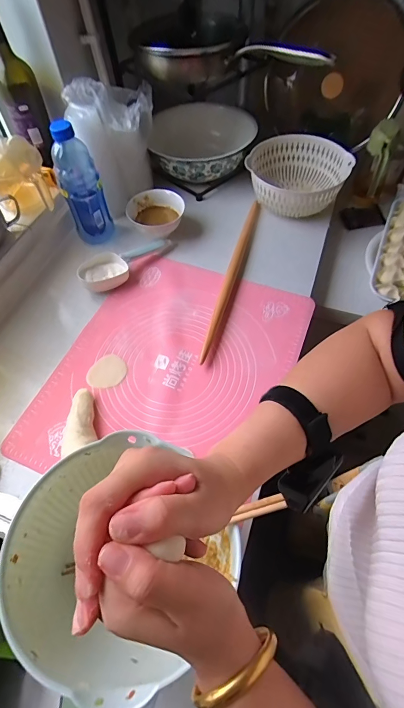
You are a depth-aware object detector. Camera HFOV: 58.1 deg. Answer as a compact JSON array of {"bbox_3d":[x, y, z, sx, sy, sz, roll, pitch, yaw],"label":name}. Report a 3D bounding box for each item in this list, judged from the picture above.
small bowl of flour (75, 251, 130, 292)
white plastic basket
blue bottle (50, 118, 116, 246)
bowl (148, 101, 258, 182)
[{"bbox_3d":[-0.204,-0.167,0.757,0.096,0.038,0.082,-27,62,-16],"label":"small bowl of flour"},{"bbox_3d":[0.223,-0.423,0.868,0.225,0.101,0.233,16,59,10],"label":"white plastic basket"},{"bbox_3d":[-0.250,-0.347,0.756,0.082,0.238,0.070,-19,60,-11],"label":"blue bottle"},{"bbox_3d":[0.005,-0.531,0.939,0.253,0.127,0.243,0,58,0],"label":"bowl"}]

